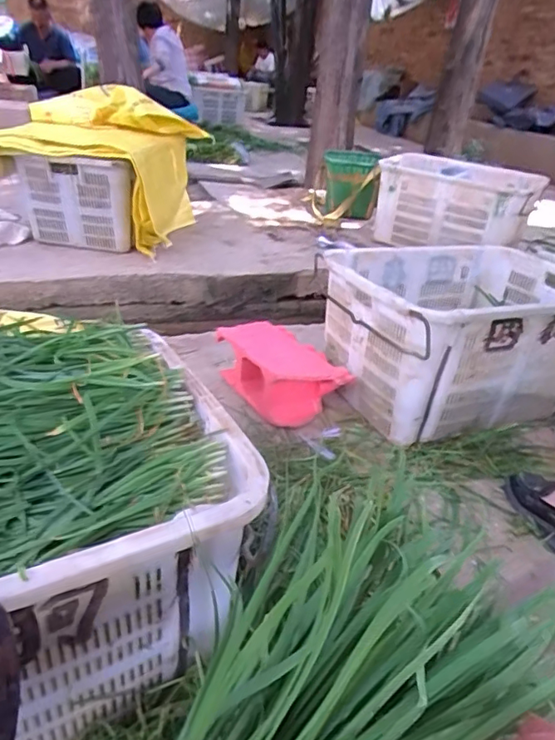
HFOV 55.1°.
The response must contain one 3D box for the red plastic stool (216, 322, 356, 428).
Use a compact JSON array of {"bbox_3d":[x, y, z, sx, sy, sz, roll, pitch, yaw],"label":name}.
[{"bbox_3d":[-0.004,0.003,1.415,0.180,0.144,0.369,-16,36,-33],"label":"red plastic stool"}]

